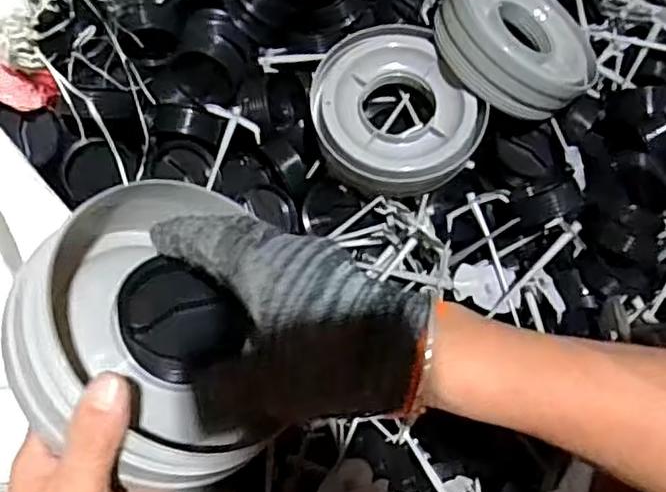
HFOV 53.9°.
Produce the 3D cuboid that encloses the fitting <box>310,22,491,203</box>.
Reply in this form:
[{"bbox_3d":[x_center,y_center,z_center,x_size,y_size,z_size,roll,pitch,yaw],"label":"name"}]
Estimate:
[{"bbox_3d":[0.054,-0.131,0.621,0.146,0.063,0.165,-29,82,-4],"label":"fitting"}]

